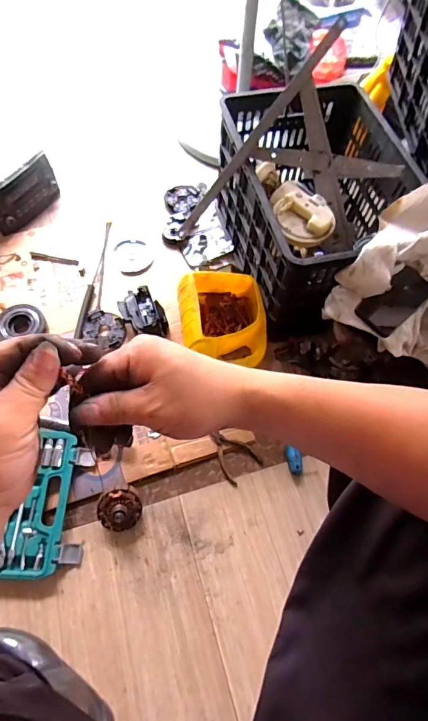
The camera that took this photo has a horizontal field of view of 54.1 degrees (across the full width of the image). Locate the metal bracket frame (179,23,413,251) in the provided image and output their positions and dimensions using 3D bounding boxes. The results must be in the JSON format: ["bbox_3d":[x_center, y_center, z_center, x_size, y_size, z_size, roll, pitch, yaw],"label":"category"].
[{"bbox_3d":[0.179,-0.352,0.859,0.321,0.450,0.039,32,26,-22],"label":"metal bracket frame"}]

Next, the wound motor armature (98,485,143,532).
[{"bbox_3d":[-0.169,0.268,0.755,0.078,0.068,0.070,-16,65,-11],"label":"wound motor armature"}]

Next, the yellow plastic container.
[{"bbox_3d":[0.021,-0.086,0.906,0.177,0.121,0.213,-9,64,-8],"label":"yellow plastic container"}]

